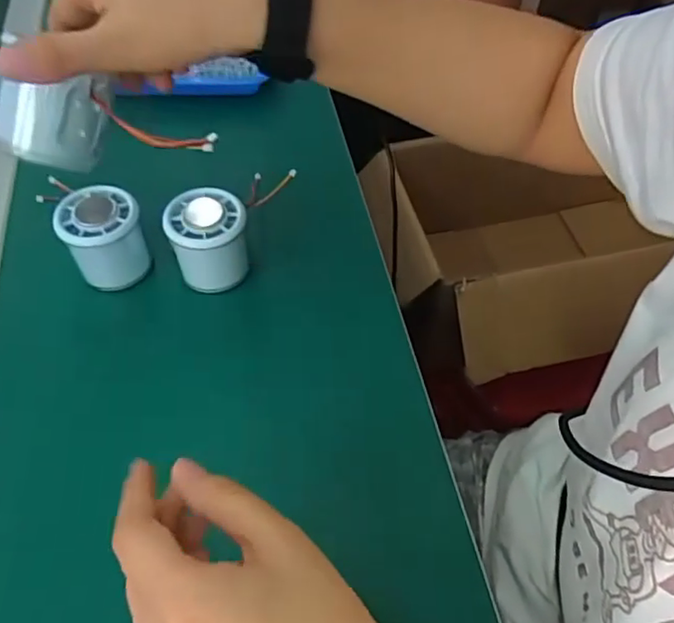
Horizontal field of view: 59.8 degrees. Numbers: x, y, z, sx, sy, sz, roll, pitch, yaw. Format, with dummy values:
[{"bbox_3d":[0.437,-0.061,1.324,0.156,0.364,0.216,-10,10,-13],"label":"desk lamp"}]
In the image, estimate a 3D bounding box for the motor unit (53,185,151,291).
[{"bbox_3d":[-0.172,-0.055,0.439,0.054,0.060,0.050,0,54,0],"label":"motor unit"}]

